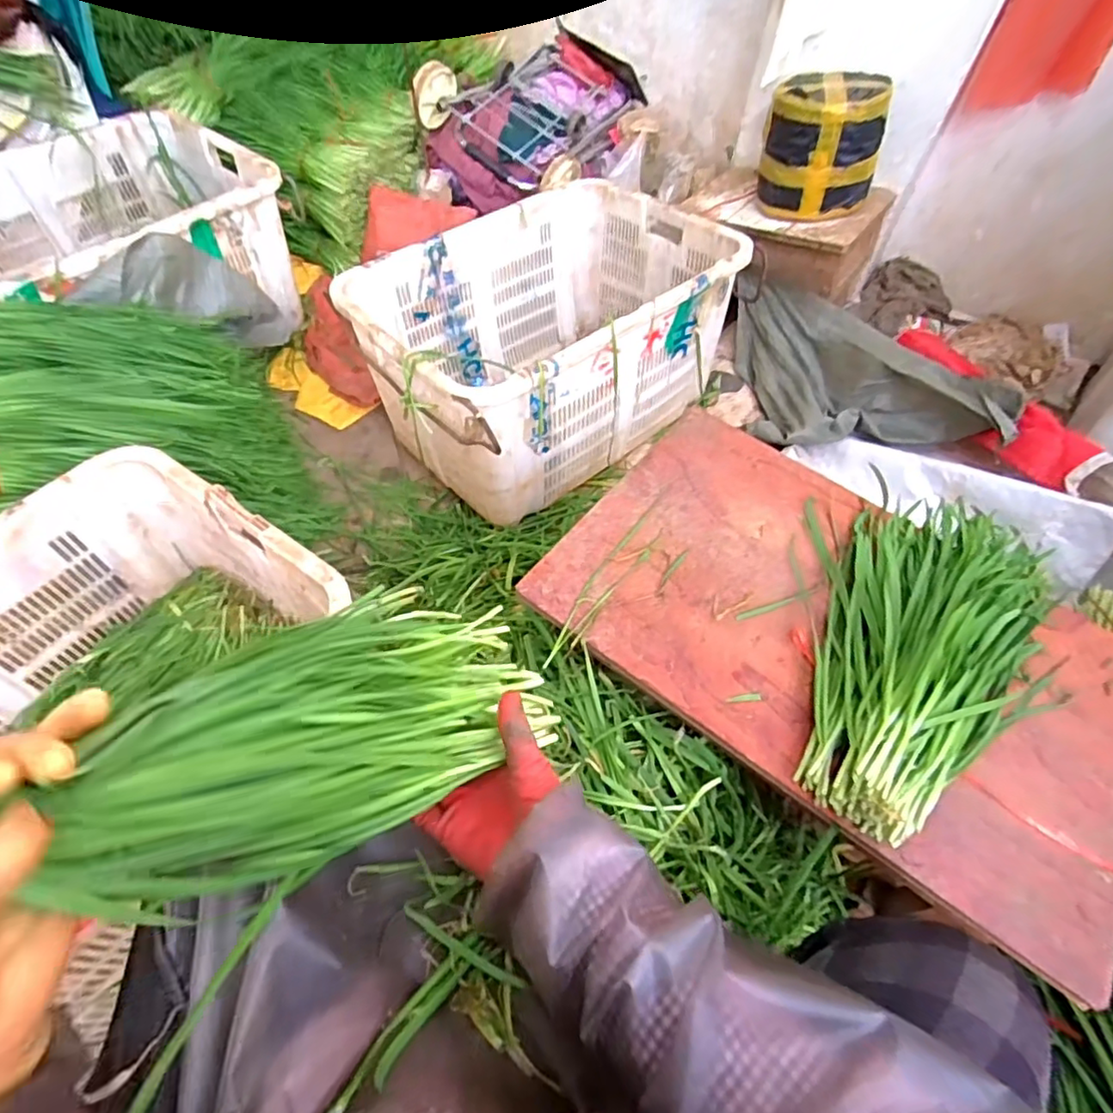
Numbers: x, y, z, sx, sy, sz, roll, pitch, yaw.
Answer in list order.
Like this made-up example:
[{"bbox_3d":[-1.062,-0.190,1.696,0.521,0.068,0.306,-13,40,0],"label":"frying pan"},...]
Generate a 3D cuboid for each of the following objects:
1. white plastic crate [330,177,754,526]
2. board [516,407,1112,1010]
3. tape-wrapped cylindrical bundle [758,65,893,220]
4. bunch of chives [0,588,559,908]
[{"bbox_3d":[-0.019,-0.430,1.237,0.713,0.362,0.480,-39,66,-25],"label":"white plastic crate"},{"bbox_3d":[0.305,0.078,0.655,0.592,0.036,0.393,34,61,18],"label":"board"},{"bbox_3d":[0.566,-0.873,1.301,0.202,0.222,0.199,1,56,-2],"label":"tape-wrapped cylindrical bundle"},{"bbox_3d":[-0.190,0.104,0.292,0.130,0.081,0.481,48,28,25],"label":"bunch of chives"}]

